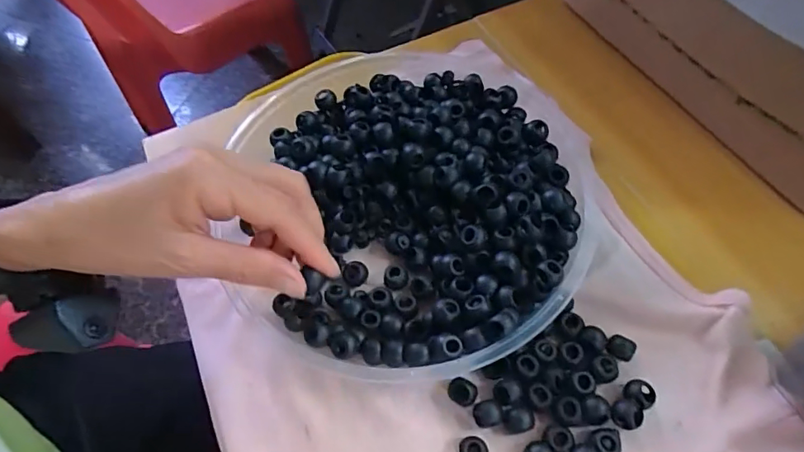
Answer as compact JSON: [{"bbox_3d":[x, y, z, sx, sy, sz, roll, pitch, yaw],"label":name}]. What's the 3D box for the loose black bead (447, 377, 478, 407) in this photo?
[{"bbox_3d":[0.033,0.091,0.272,0.015,0.012,0.014,-1,60,2],"label":"loose black bead"}]

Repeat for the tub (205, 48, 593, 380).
[{"bbox_3d":[0.003,-0.024,0.320,0.212,0.043,0.231,-1,60,2],"label":"tub"}]

